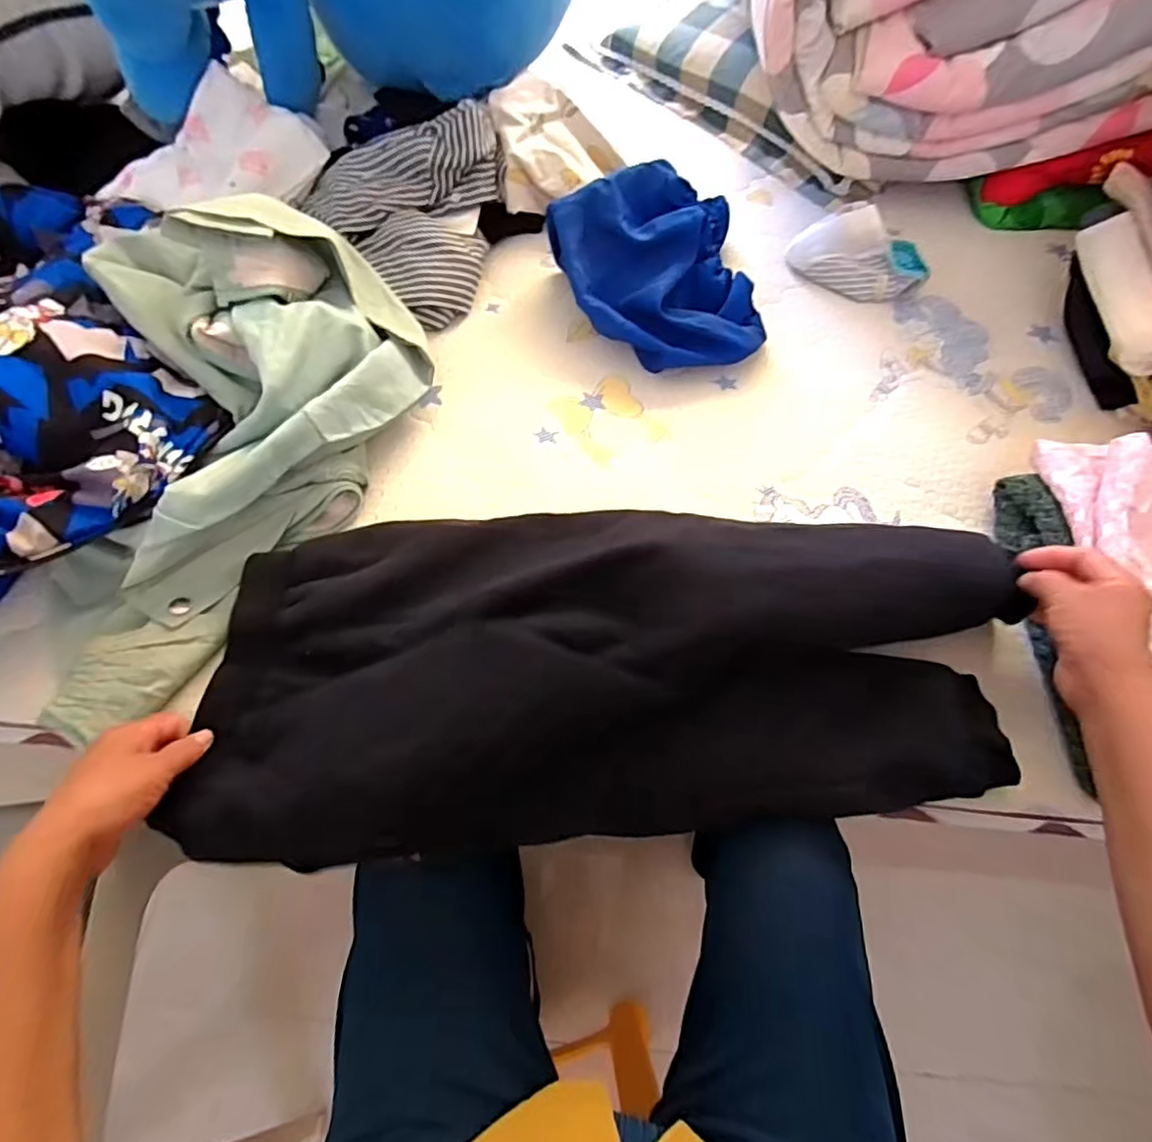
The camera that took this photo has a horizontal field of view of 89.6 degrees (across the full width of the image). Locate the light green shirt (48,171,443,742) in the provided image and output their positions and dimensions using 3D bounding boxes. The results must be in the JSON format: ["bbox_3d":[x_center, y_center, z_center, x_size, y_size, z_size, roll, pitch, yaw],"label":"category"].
[{"bbox_3d":[-0.327,-0.104,0.517,0.273,0.110,0.468,12,78,5],"label":"light green shirt"}]

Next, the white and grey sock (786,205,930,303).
[{"bbox_3d":[0.336,-0.374,0.690,0.155,0.068,0.059,29,67,13],"label":"white and grey sock"}]

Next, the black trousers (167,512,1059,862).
[{"bbox_3d":[0.028,0.065,0.459,0.617,0.058,0.264,-4,64,-3],"label":"black trousers"}]

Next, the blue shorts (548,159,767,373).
[{"bbox_3d":[0.108,-0.332,0.641,0.233,0.109,0.233,-18,65,-9],"label":"blue shorts"}]

